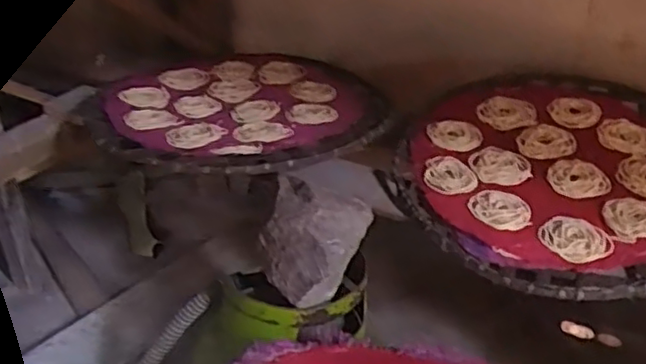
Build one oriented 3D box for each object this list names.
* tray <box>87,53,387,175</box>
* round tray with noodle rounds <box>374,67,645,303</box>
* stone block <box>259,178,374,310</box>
[{"bbox_3d":[-0.113,-0.107,0.964,0.424,0.037,0.404,0,30,0],"label":"tray"},{"bbox_3d":[0.299,-0.023,0.882,0.392,0.029,0.425,16,47,20],"label":"round tray with noodle rounds"},{"bbox_3d":[-0.008,0.069,0.791,0.094,0.128,0.126,12,14,-46],"label":"stone block"}]

